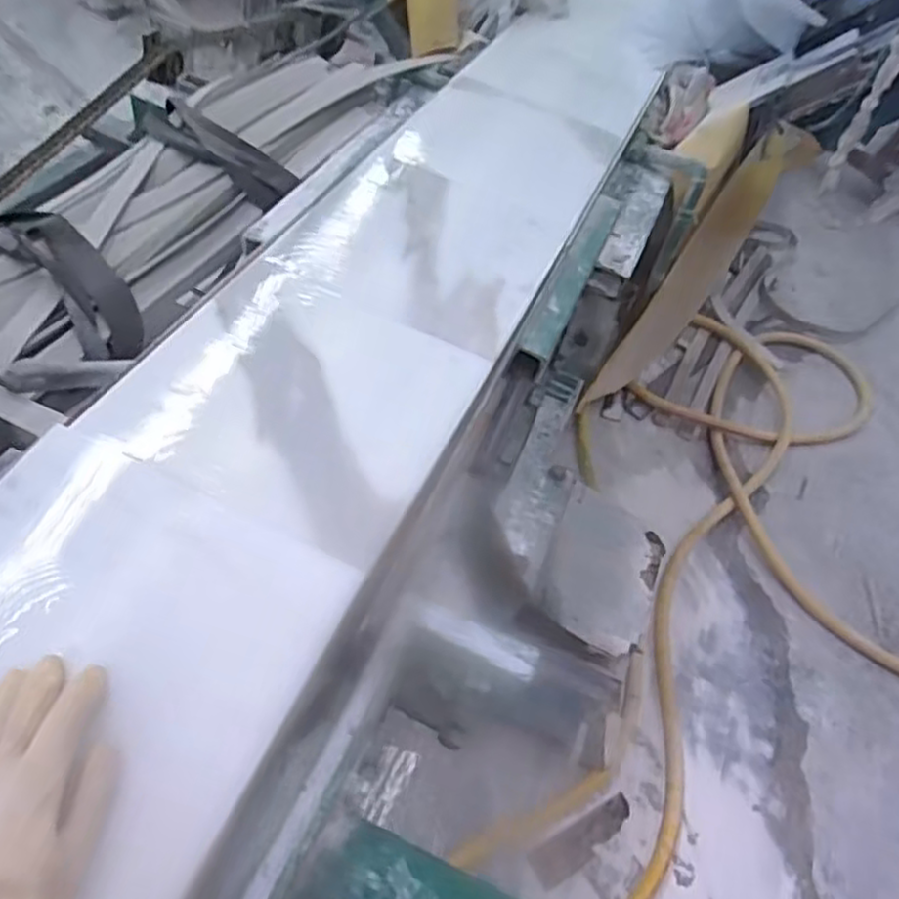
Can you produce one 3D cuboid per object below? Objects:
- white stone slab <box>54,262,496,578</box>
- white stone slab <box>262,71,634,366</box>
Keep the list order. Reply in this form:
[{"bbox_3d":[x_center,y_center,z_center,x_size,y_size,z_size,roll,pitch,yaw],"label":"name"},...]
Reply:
[{"bbox_3d":[-0.146,-0.054,0.723,0.300,0.019,0.293,26,52,5],"label":"white stone slab"},{"bbox_3d":[0.033,-0.360,0.993,0.298,0.014,0.601,25,52,8],"label":"white stone slab"}]

